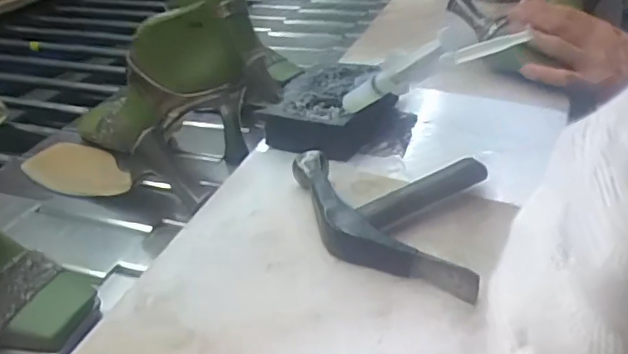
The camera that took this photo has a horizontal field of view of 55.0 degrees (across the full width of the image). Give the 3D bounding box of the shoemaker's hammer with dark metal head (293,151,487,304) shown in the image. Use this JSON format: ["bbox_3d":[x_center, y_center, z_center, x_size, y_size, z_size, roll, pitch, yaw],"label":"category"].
[{"bbox_3d":[0.044,0.023,0.409,0.133,0.028,0.123,6,32,14],"label":"shoemaker's hammer with dark metal head"}]

